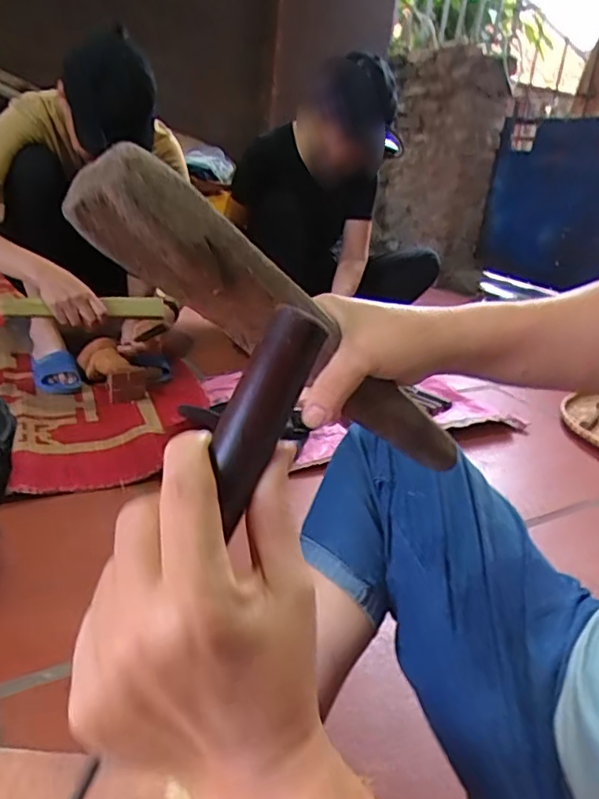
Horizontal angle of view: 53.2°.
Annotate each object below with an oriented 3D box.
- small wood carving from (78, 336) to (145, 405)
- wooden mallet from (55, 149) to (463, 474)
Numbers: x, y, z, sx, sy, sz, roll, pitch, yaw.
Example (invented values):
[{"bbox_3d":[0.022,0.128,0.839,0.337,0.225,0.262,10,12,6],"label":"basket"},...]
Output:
[{"bbox_3d":[-0.400,-0.064,1.286,0.093,0.093,0.171,-11,27,-37],"label":"small wood carving"},{"bbox_3d":[0.011,-0.026,0.360,0.322,0.046,0.038,35,-3,-42],"label":"wooden mallet"}]

